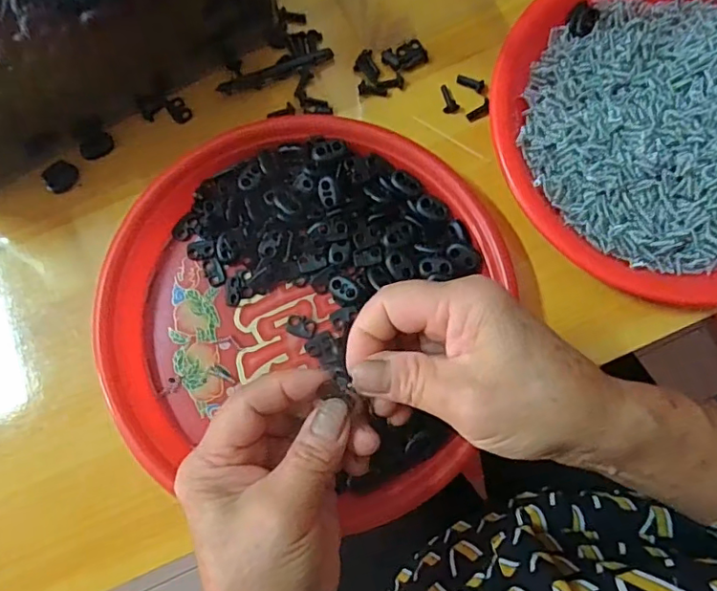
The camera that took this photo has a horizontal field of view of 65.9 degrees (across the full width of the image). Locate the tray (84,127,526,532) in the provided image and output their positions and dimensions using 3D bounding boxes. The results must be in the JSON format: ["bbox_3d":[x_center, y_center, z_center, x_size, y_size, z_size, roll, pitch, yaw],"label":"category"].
[{"bbox_3d":[-0.033,0.002,0.329,0.222,0.028,0.215,0,79,1],"label":"tray"}]

